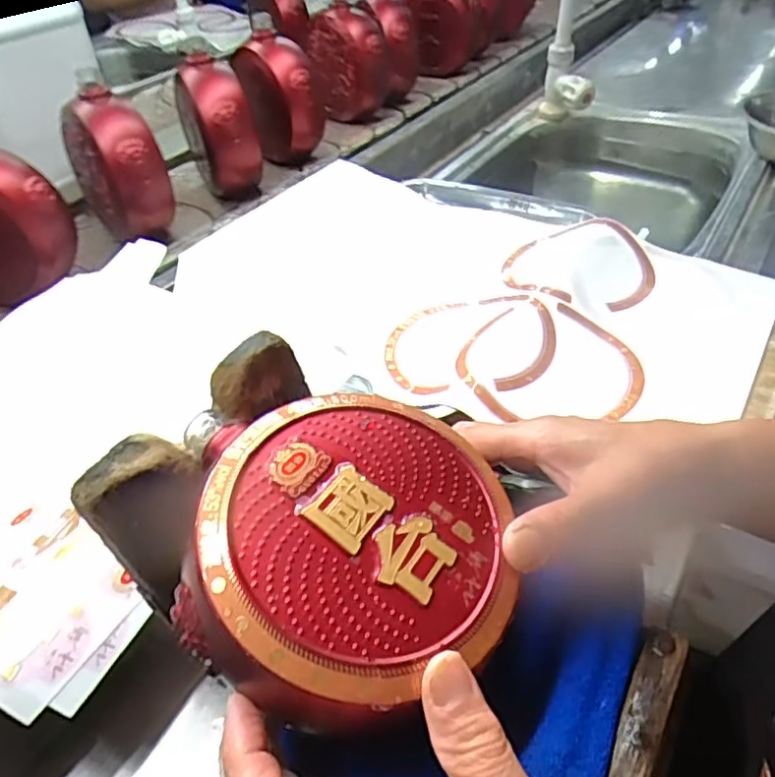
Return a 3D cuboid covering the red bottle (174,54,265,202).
[{"bbox_3d":[-0.195,-0.295,0.706,0.075,0.142,0.131,-15,44,-11],"label":"red bottle"}]

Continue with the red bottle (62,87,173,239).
[{"bbox_3d":[-0.274,-0.224,0.620,0.064,0.128,0.113,-30,49,-25],"label":"red bottle"}]

